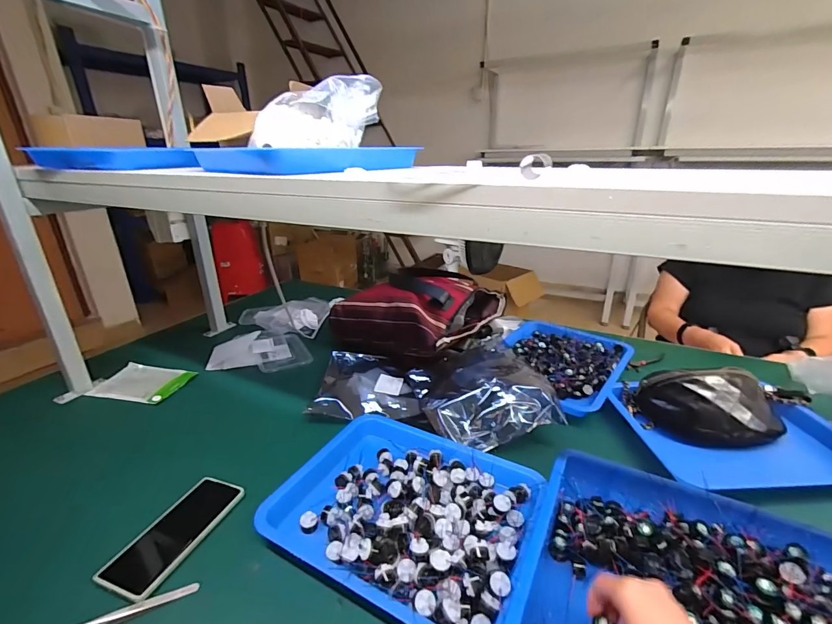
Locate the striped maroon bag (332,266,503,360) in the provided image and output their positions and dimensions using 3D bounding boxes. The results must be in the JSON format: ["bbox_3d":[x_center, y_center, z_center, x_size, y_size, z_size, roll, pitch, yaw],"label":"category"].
[{"bbox_3d":[0.012,-0.017,0.970,0.297,0.151,0.335,15,27,32],"label":"striped maroon bag"}]

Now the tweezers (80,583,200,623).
[{"bbox_3d":[-0.299,0.310,0.411,0.128,0.006,0.010,-10,25,-22],"label":"tweezers"}]

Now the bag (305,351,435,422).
[{"bbox_3d":[-0.081,0.132,0.785,0.211,0.024,0.228,2,23,4],"label":"bag"}]

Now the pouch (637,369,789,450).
[{"bbox_3d":[0.496,0.158,0.667,0.197,0.085,0.115,1,23,3],"label":"pouch"}]

